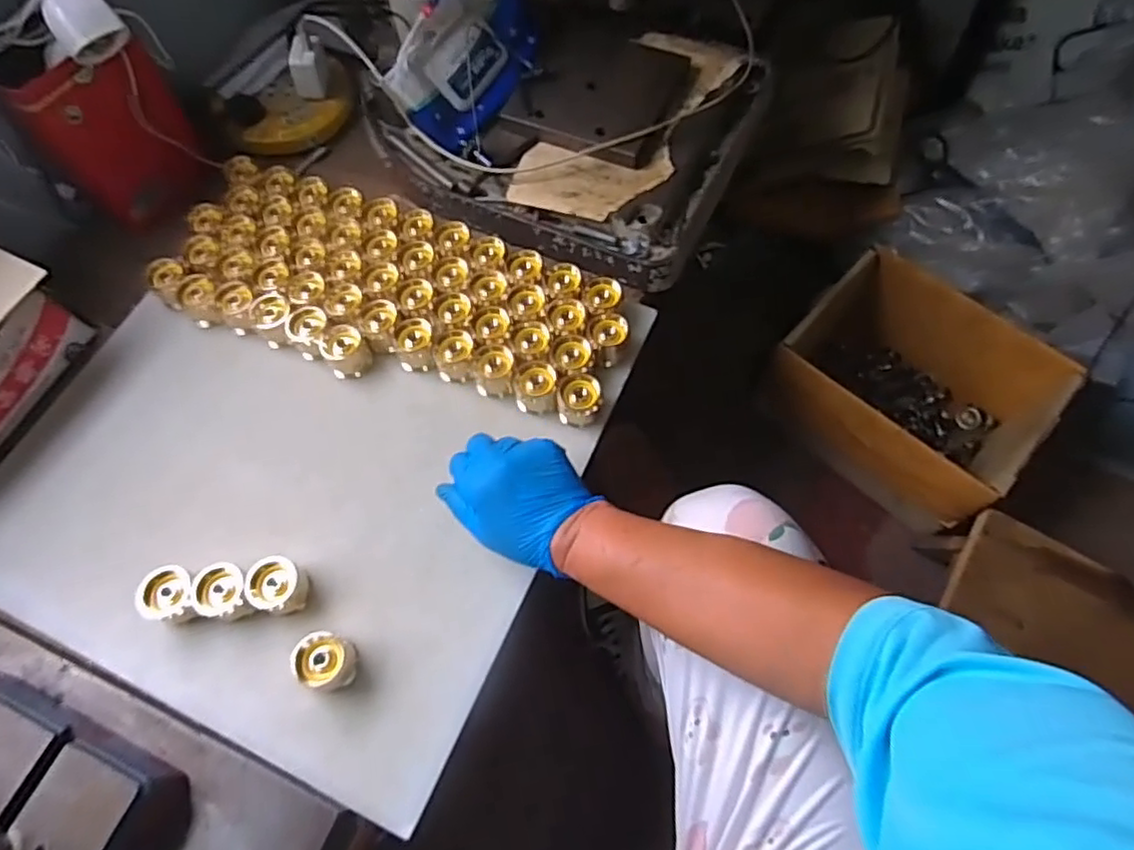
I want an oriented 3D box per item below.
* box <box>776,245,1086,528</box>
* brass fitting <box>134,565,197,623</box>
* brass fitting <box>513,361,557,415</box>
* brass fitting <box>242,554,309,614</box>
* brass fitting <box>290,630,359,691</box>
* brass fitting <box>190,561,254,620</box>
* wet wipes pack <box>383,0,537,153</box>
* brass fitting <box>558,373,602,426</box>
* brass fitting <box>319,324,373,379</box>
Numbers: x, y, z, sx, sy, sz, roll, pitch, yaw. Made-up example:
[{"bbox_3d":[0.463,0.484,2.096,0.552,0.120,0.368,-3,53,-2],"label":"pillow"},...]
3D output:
[{"bbox_3d":[0.477,-0.043,0.942,0.317,0.187,0.248,41,74,19],"label":"box"},{"bbox_3d":[-0.321,0.139,0.540,0.044,0.034,0.040,-14,65,-4],"label":"brass fitting"},{"bbox_3d":[-0.029,-0.033,0.619,0.039,0.051,0.042,-8,65,-1],"label":"brass fitting"},{"bbox_3d":[-0.237,0.131,0.543,0.038,0.041,0.040,-1,65,2],"label":"brass fitting"},{"bbox_3d":[-0.187,0.185,0.517,0.043,0.035,0.041,-1,65,2],"label":"brass fitting"},{"bbox_3d":[-0.278,0.137,0.542,0.042,0.031,0.041,-1,65,2],"label":"brass fitting"},{"bbox_3d":[-0.105,-0.387,0.700,0.038,0.115,0.178,16,65,50],"label":"wet wipes pack"},{"bbox_3d":[0.011,-0.022,0.609,0.038,0.038,0.035,-1,65,2],"label":"brass fitting"},{"bbox_3d":[-0.215,-0.073,0.647,0.040,0.036,0.042,-1,65,2],"label":"brass fitting"}]

